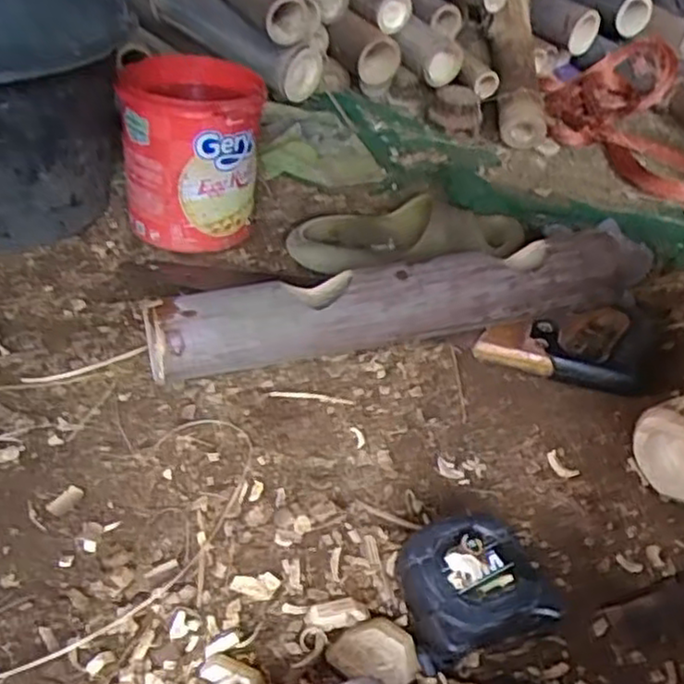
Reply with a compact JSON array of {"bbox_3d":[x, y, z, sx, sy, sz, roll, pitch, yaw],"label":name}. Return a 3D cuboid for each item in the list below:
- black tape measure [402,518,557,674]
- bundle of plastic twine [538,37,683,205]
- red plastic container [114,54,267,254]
[{"bbox_3d":[0.081,0.152,0.443,0.087,0.046,0.080,-6,41,-16],"label":"black tape measure"},{"bbox_3d":[0.441,-0.378,1.125,0.243,0.073,0.514,10,39,4],"label":"bundle of plastic twine"},{"bbox_3d":[-0.151,-0.191,0.733,0.132,0.161,0.140,-2,40,-11],"label":"red plastic container"}]

